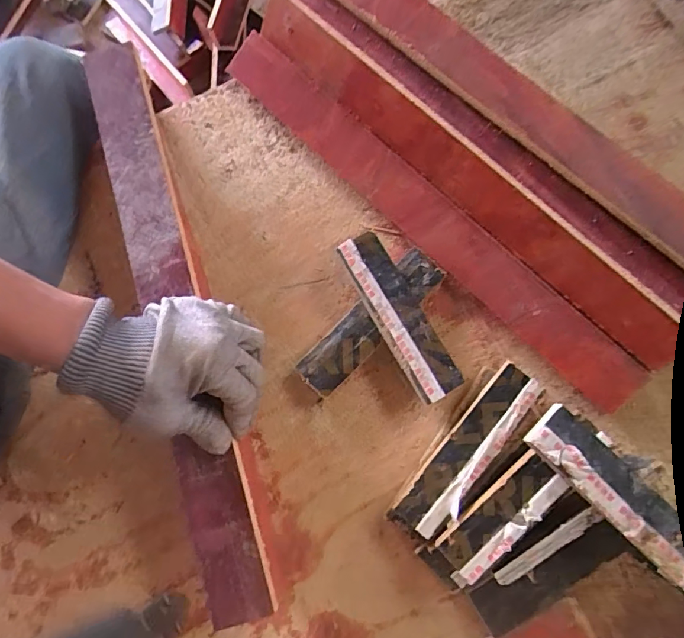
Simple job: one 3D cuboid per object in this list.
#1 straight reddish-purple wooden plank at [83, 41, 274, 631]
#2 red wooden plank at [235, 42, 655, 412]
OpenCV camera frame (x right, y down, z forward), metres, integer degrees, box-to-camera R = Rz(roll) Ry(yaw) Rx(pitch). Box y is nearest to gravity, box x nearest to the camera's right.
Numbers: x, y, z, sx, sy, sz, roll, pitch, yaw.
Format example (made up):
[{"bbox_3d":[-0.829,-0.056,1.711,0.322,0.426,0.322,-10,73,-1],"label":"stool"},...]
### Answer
[{"bbox_3d":[-0.145,-0.013,0.391,0.056,0.011,0.501,-17,80,-2],"label":"straight reddish-purple wooden plank"},{"bbox_3d":[0.077,-0.100,0.446,0.486,0.019,0.053,45,108,9],"label":"red wooden plank"}]

